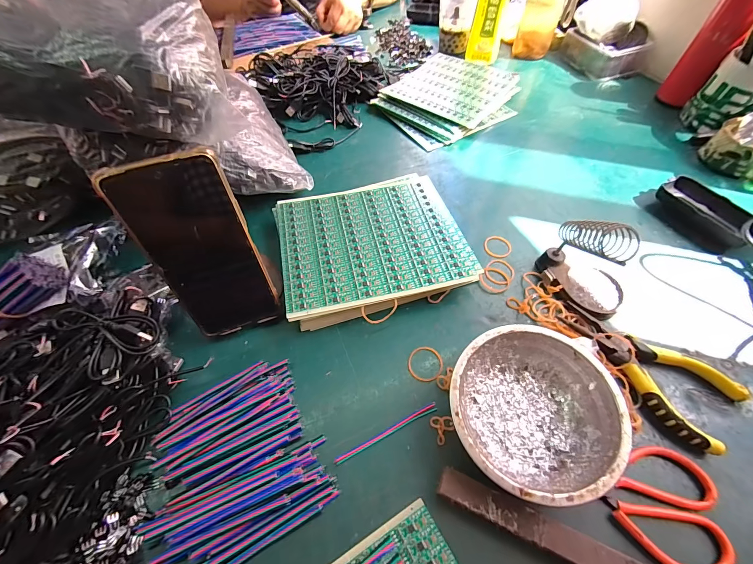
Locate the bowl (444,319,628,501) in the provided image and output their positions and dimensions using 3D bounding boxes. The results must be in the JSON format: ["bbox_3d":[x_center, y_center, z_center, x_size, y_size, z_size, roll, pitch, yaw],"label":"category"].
[{"bbox_3d":[0.124,0.103,0.267,0.125,0.046,0.125,0,58,0],"label":"bowl"}]

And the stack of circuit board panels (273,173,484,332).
[{"bbox_3d":[-0.007,-0.044,0.372,0.198,0.029,0.171,-14,60,-9],"label":"stack of circuit board panels"}]

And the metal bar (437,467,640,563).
[{"bbox_3d":[0.148,0.189,0.224,0.214,0.020,0.019,22,61,12],"label":"metal bar"}]

